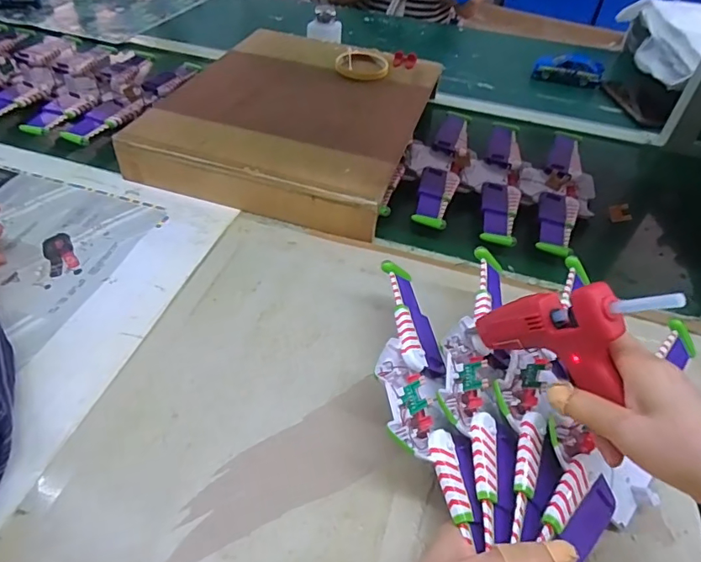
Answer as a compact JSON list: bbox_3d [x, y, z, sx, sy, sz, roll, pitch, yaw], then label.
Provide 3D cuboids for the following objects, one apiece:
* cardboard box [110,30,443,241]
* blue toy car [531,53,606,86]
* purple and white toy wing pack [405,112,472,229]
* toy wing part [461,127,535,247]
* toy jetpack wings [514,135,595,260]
[{"bbox_3d":[-0.077,-0.258,0.754,0.363,0.068,0.431,14,47,9],"label":"cardboard box"},{"bbox_3d":[0.438,-0.427,0.987,0.129,0.039,0.071,21,48,15],"label":"blue toy car"},{"bbox_3d":[0.127,-0.173,0.722,0.090,0.029,0.299,10,46,5],"label":"purple and white toy wing pack"},{"bbox_3d":[0.208,-0.147,0.709,0.090,0.032,0.295,11,46,5],"label":"toy wing part"},{"bbox_3d":[0.291,-0.128,0.696,0.103,0.031,0.282,19,48,13],"label":"toy jetpack wings"}]

